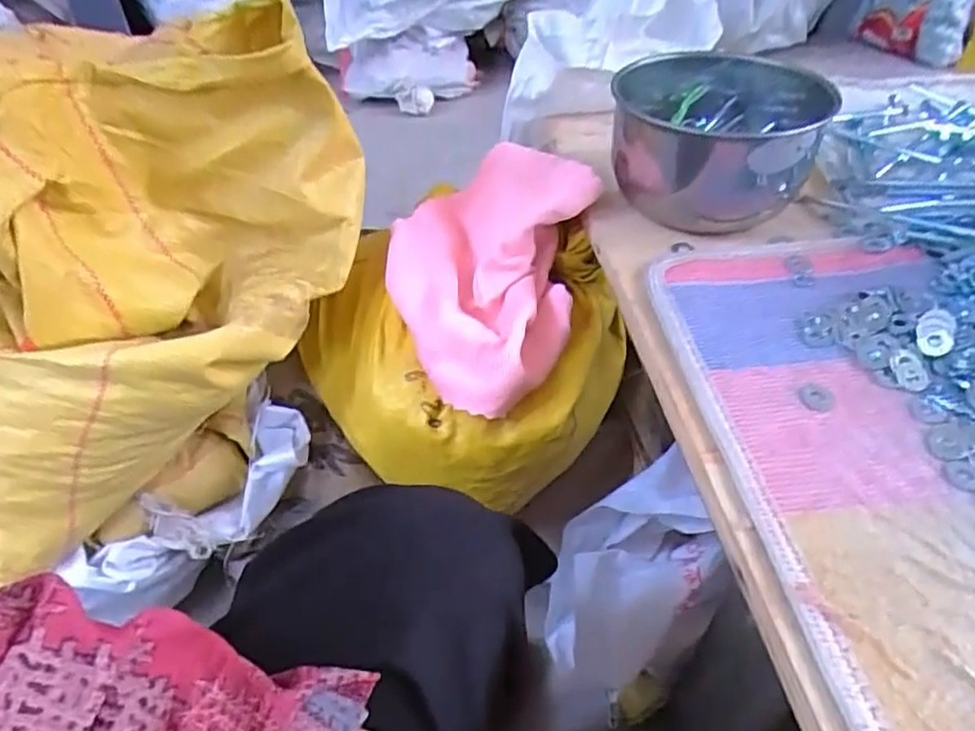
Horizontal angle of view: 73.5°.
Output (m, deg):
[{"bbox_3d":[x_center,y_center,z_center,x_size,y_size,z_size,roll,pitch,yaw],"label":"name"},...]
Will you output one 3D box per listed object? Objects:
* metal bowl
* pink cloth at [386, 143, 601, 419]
[{"bbox_3d":[0.204,-0.205,0.580,0.167,0.081,0.197,-1,45,1],"label":"metal bowl"},{"bbox_3d":[-0.006,-0.092,0.559,0.182,0.110,0.237,-26,50,-22],"label":"pink cloth"}]

